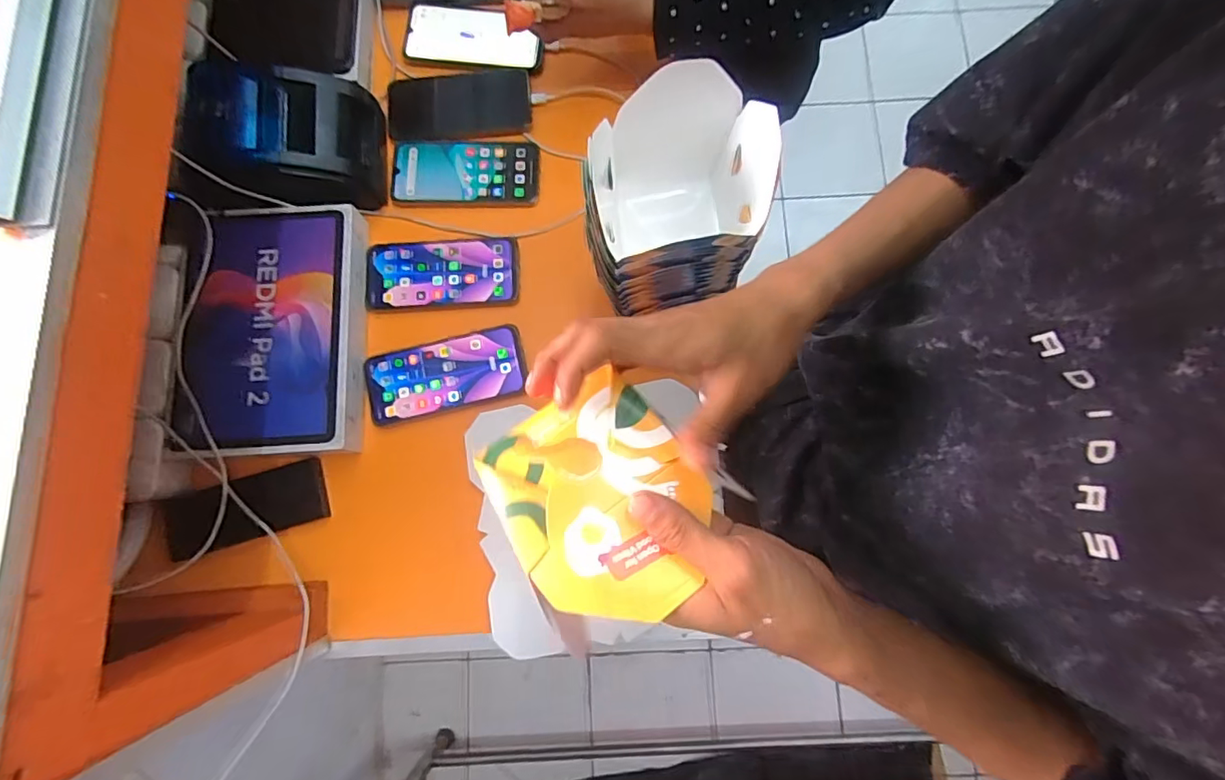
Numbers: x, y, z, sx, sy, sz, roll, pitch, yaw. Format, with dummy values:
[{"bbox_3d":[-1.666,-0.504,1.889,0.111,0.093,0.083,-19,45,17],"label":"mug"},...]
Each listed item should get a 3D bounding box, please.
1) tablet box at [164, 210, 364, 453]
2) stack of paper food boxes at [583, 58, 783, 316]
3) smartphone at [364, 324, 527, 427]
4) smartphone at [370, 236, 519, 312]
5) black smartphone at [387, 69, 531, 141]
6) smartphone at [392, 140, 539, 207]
[{"bbox_3d":[-0.356,-0.063,0.564,0.181,0.049,0.261,-5,79,0],"label":"tablet box"},{"bbox_3d":[0.046,-0.146,0.400,0.123,0.111,0.121,-7,79,0],"label":"stack of paper food boxes"},{"bbox_3d":[-0.179,-0.018,0.574,0.166,0.006,0.078,-14,79,-2],"label":"smartphone"},{"bbox_3d":[-0.191,-0.131,0.596,0.168,0.006,0.080,-4,79,0],"label":"smartphone"},{"bbox_3d":[-0.180,-0.336,0.627,0.164,0.009,0.085,-5,79,0],"label":"black smartphone"},{"bbox_3d":[-0.171,-0.255,0.619,0.168,0.007,0.079,0,79,1],"label":"smartphone"}]

